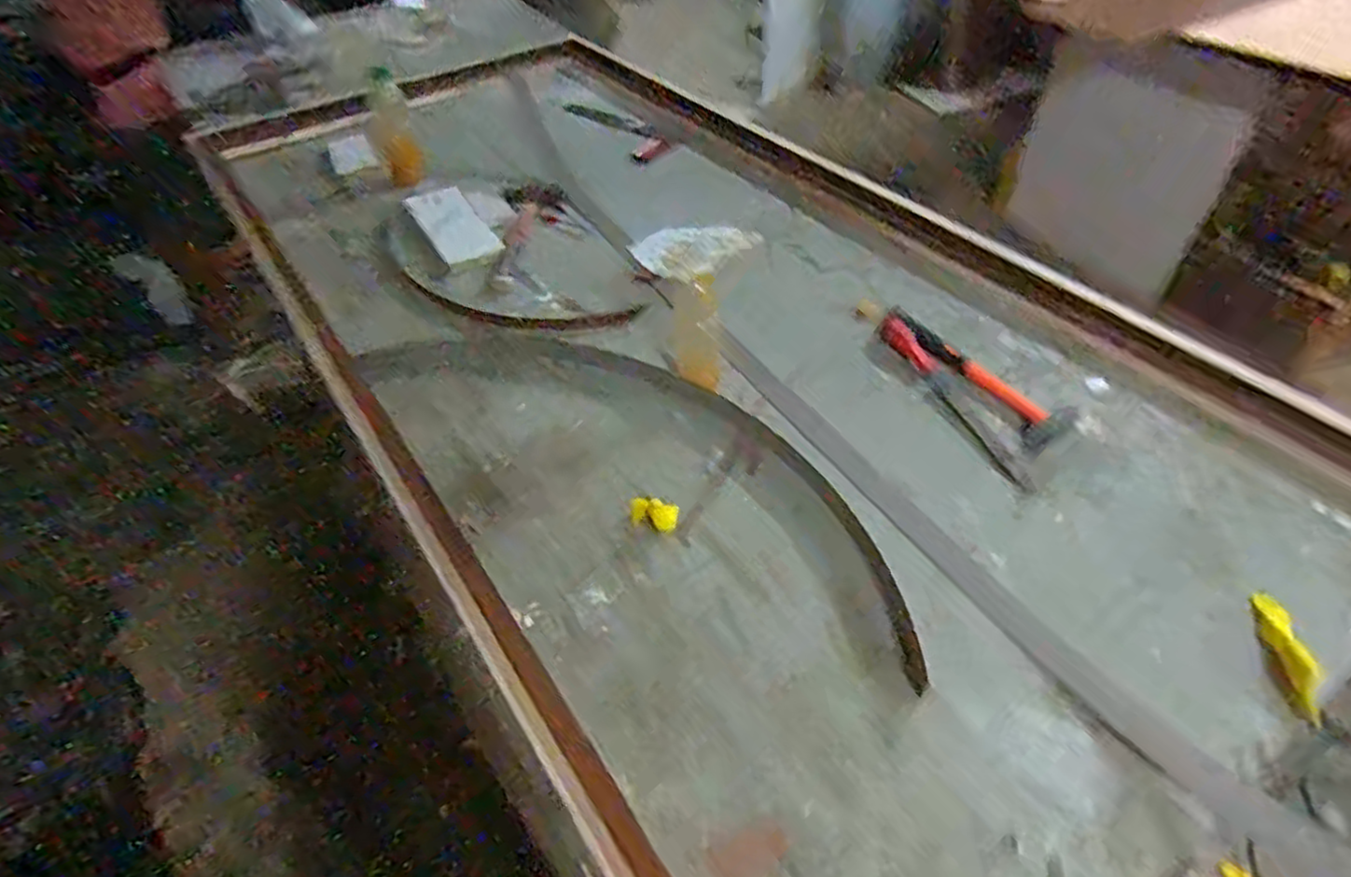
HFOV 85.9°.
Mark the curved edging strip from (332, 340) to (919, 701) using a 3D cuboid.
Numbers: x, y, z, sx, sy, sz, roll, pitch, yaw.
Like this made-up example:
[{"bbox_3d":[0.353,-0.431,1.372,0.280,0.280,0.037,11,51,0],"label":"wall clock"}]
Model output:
[{"bbox_3d":[-0.045,-0.006,0.903,0.815,0.048,0.252,24,53,23],"label":"curved edging strip"}]

